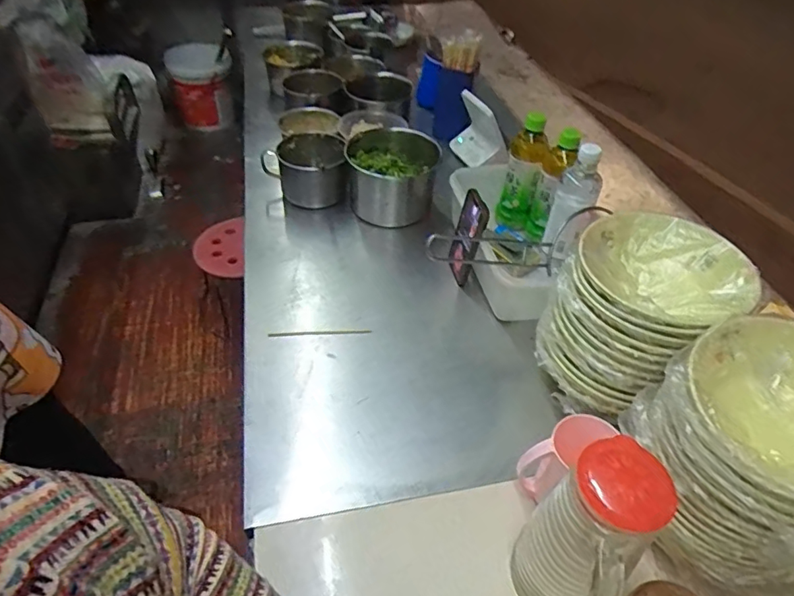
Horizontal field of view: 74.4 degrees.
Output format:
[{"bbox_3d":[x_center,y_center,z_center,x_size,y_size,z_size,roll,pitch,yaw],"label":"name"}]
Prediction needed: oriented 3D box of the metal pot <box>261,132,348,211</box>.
[{"bbox_3d":[-0.174,-0.239,1.000,0.151,0.106,0.116,-3,46,-6],"label":"metal pot"}]

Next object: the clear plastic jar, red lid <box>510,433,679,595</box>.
[{"bbox_3d":[0.160,0.223,0.472,0.088,0.213,0.102,36,54,28],"label":"clear plastic jar, red lid"}]

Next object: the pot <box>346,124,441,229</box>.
[{"bbox_3d":[-0.009,-0.242,1.006,0.168,0.133,0.183,2,46,-2],"label":"pot"}]

